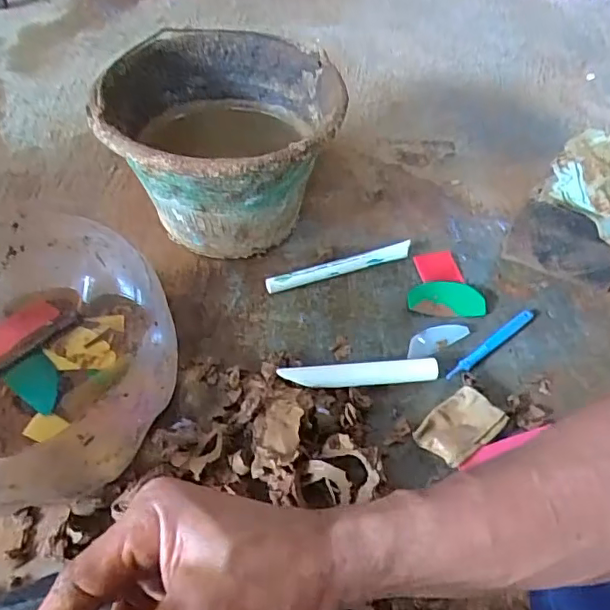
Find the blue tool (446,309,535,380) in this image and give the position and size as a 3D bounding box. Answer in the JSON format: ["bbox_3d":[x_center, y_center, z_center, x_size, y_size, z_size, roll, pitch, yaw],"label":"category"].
[{"bbox_3d":[0.190,0.039,0.570,0.134,0.007,0.013,-32,58,-25],"label":"blue tool"}]

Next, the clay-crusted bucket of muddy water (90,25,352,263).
[{"bbox_3d":[-0.090,-0.172,0.639,0.247,0.171,0.257,1,50,-1],"label":"clay-crusted bucket of muddy water"}]

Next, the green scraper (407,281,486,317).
[{"bbox_3d":[0.154,-0.009,0.610,0.083,0.011,0.041,2,50,0],"label":"green scraper"}]

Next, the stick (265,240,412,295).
[{"bbox_3d":[0.041,-0.043,0.633,0.173,0.021,0.015,-15,52,-14],"label":"stick"}]

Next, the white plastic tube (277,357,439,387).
[{"bbox_3d":[0.052,0.067,0.534,0.147,0.022,0.018,-3,50,-4],"label":"white plastic tube"}]

